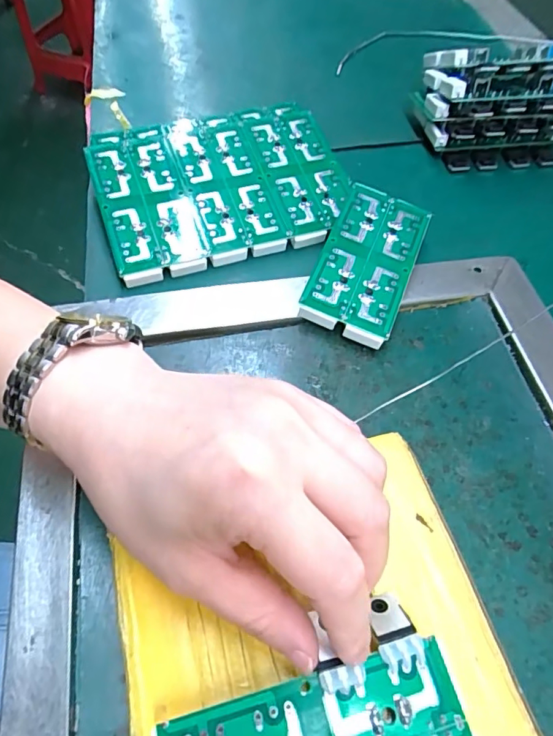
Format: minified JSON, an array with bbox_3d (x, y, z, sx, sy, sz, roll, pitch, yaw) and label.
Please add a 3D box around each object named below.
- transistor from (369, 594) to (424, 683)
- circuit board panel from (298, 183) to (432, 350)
[{"bbox_3d":[0.044,0.100,0.181,0.016,0.010,0.027,-9,58,-10],"label":"transistor"},{"bbox_3d":[0.055,-0.064,0.294,0.054,0.021,0.102,20,58,8],"label":"circuit board panel"}]

